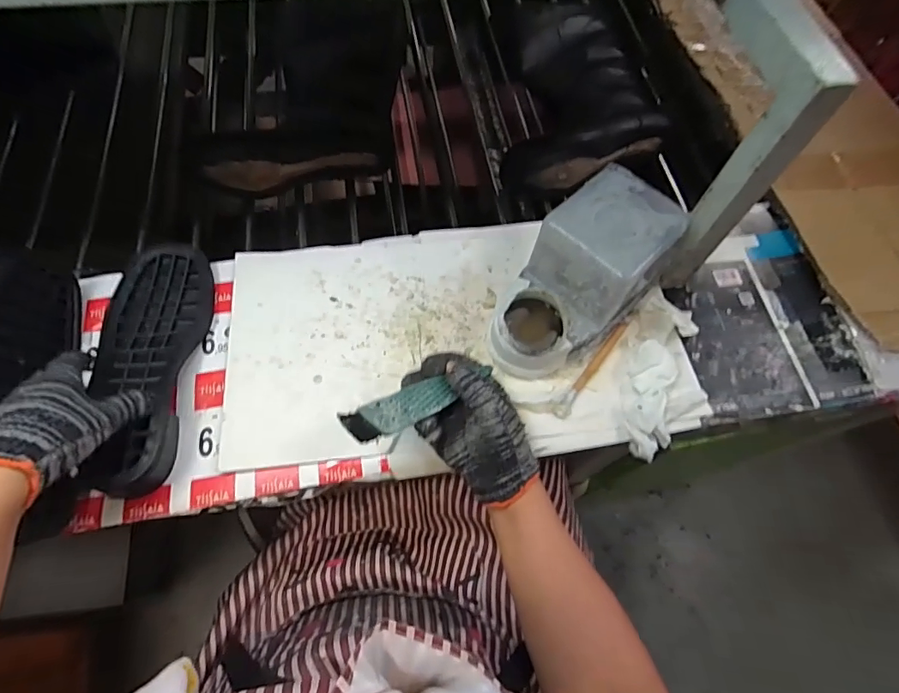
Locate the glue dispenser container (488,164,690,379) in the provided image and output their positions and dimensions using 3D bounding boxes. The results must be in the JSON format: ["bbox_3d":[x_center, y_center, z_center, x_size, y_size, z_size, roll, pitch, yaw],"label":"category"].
[{"bbox_3d":[0.127,-0.064,0.479,0.110,0.115,0.195,38,68,14],"label":"glue dispenser container"}]

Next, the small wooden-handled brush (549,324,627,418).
[{"bbox_3d":[0.145,0.022,0.497,0.016,0.007,0.132,38,68,14],"label":"small wooden-handled brush"}]

